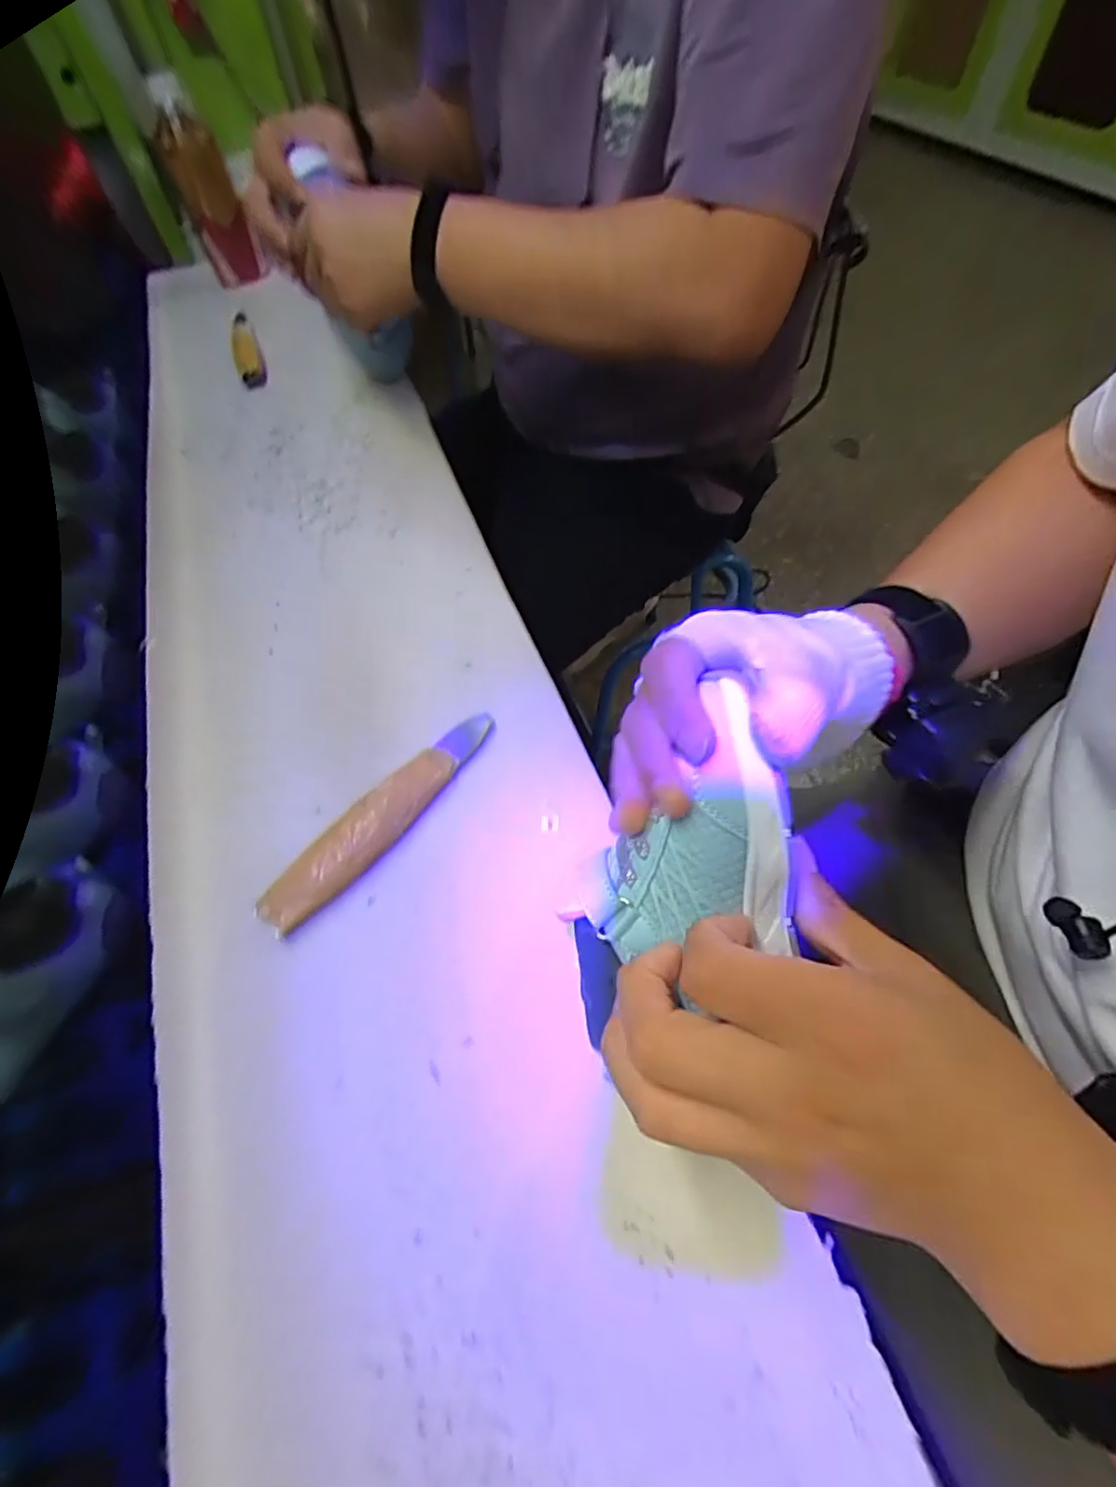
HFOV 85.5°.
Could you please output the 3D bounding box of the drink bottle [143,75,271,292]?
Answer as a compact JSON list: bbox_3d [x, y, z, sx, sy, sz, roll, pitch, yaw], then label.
[{"bbox_3d":[-0.427,-0.675,0.731,0.063,0.178,0.060,-23,58,-11],"label":"drink bottle"}]

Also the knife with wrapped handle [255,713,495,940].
[{"bbox_3d":[-0.095,0.039,0.344,0.026,0.024,0.165,34,65,23],"label":"knife with wrapped handle"}]

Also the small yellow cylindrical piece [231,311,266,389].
[{"bbox_3d":[-0.351,-0.445,0.676,0.029,0.016,0.163,-21,58,-10],"label":"small yellow cylindrical piece"}]

